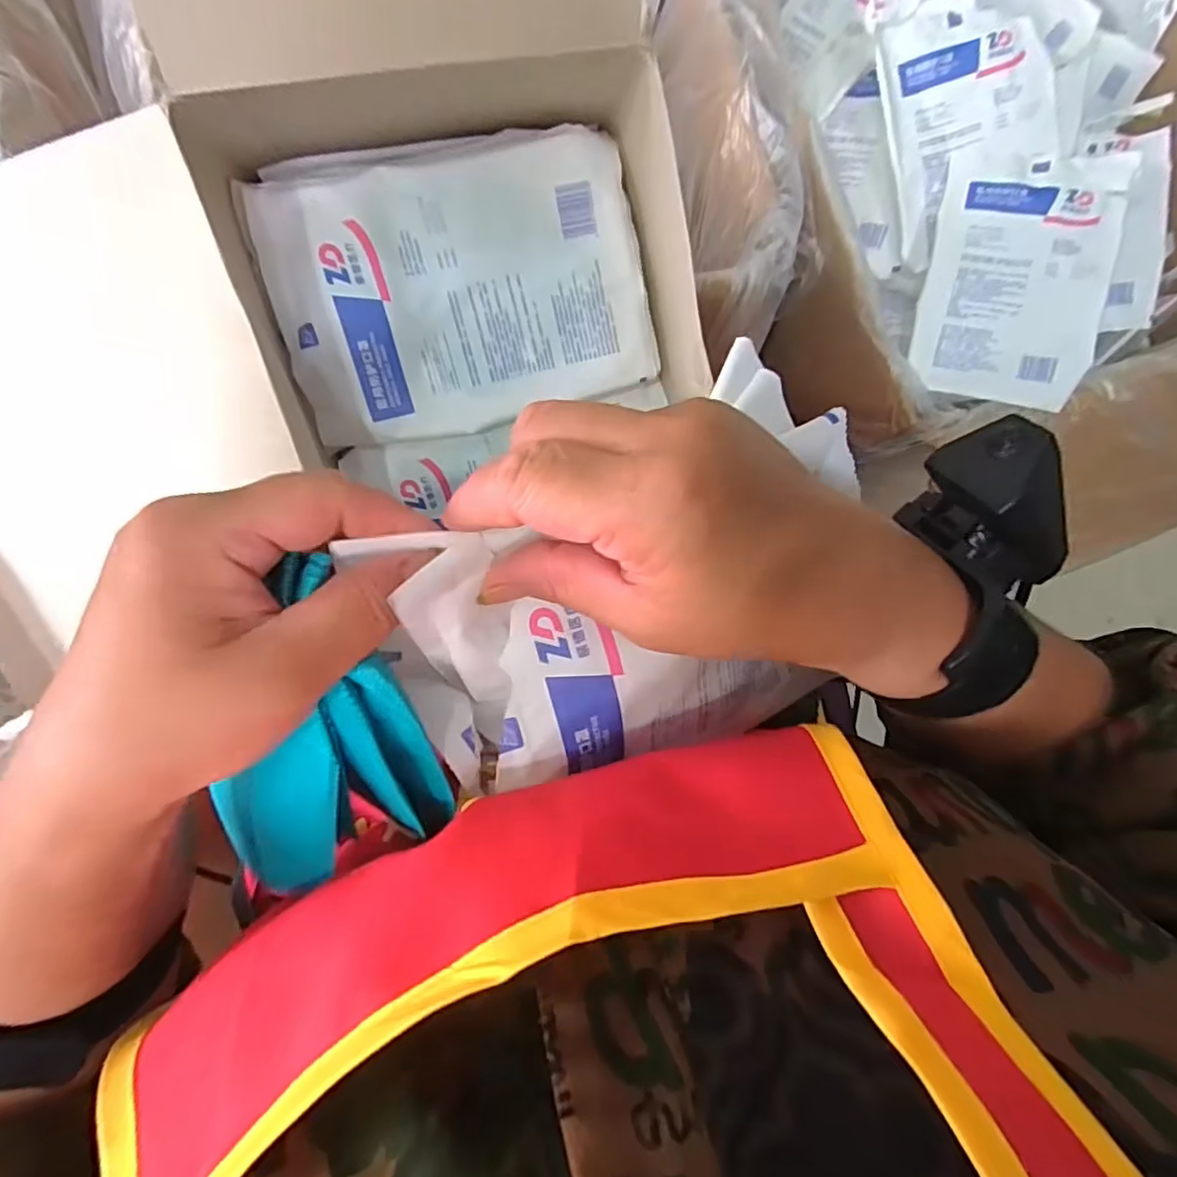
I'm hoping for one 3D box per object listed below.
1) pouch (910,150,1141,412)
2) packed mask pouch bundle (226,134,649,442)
[{"bbox_3d":[0.334,-0.246,0.474,0.125,0.019,0.192,12,93,12],"label":"pouch"},{"bbox_3d":[-0.067,-0.164,0.341,0.196,0.050,0.137,-13,110,-11],"label":"packed mask pouch bundle"}]

